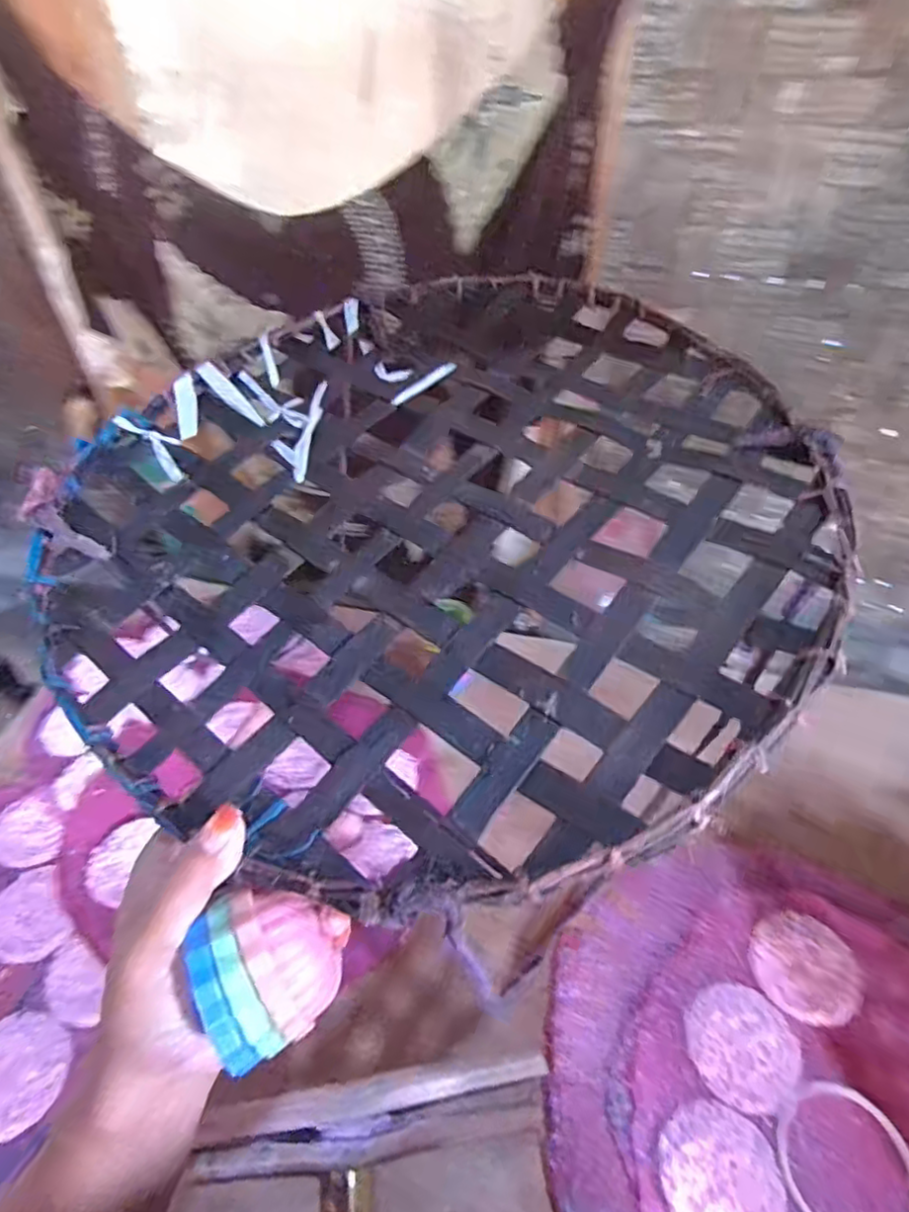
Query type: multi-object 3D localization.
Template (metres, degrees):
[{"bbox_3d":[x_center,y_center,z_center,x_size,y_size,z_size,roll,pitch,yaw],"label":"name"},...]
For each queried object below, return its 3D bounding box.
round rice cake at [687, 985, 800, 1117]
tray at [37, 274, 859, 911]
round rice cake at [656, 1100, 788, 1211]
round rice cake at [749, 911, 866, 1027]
[{"bbox_3d":[0.219,0.334,0.493,0.079,0.004,0.078,-1,44,1],"label":"round rice cake"},{"bbox_3d":[-0.011,-0.056,0.326,0.361,0.022,0.352,-5,54,7],"label":"tray"},{"bbox_3d":[0.181,0.388,0.443,0.080,0.005,0.077,-1,44,1],"label":"round rice cake"},{"bbox_3d":[0.287,0.293,0.528,0.083,0.020,0.079,-1,44,1],"label":"round rice cake"}]

